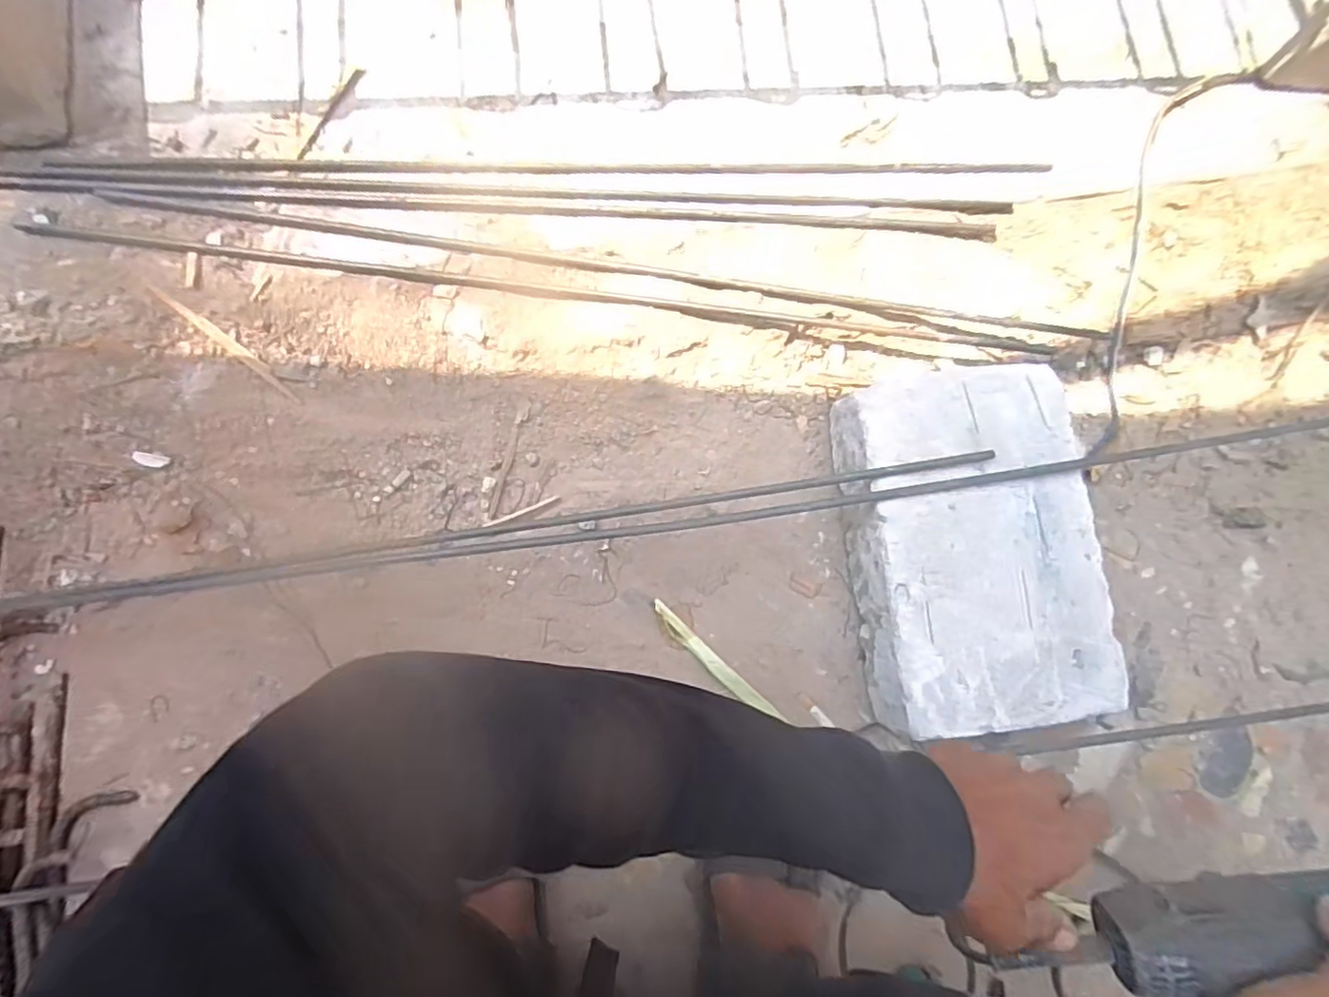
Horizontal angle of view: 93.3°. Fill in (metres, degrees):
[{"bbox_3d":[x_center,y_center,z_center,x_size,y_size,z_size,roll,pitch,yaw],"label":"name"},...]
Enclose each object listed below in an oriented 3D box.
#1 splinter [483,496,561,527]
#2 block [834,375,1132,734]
[{"bbox_3d":[-0.141,0.014,0.624,0.078,0.004,0.007,-23,81,-8],"label":"splinter"},{"bbox_3d":[0.284,0.045,0.598,0.202,0.113,0.314,-6,80,-5],"label":"block"}]

